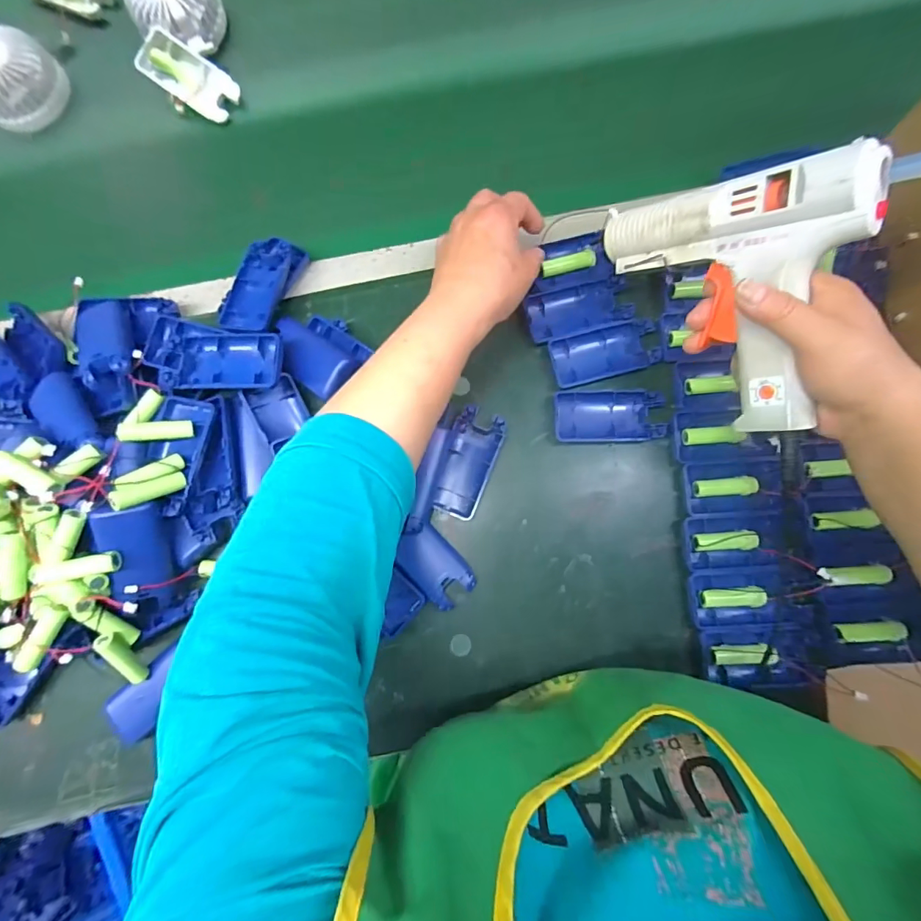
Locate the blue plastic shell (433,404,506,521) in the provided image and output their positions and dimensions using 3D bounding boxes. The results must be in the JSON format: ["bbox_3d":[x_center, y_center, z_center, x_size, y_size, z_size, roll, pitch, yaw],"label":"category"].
[{"bbox_3d":[0.006,0.002,0.407,0.045,0.013,0.096,21,83,4],"label":"blue plastic shell"}]

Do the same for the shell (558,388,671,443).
[{"bbox_3d":[0.131,-0.039,0.408,0.094,0.014,0.045,-1,82,1],"label":"shell"}]

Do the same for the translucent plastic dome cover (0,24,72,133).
[{"bbox_3d":[-0.444,-0.383,0.459,0.073,0.041,0.089,42,85,6],"label":"translucent plastic dome cover"}]

